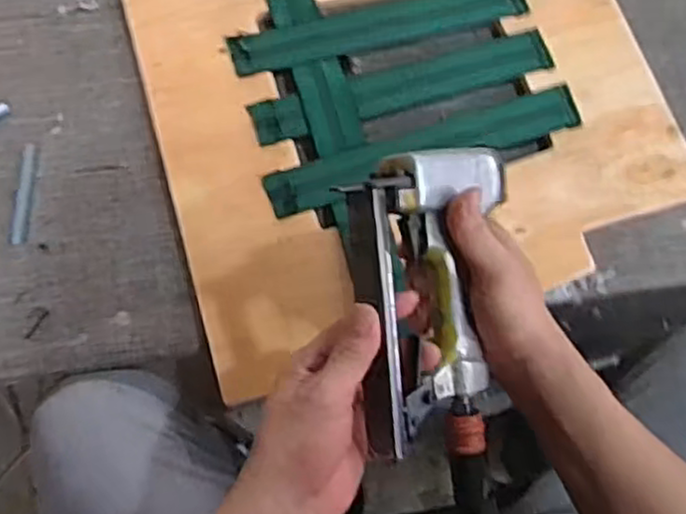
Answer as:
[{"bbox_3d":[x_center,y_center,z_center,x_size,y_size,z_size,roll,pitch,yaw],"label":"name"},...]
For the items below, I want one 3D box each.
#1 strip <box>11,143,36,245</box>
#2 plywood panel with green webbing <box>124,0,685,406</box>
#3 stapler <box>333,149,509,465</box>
[{"bbox_3d":[-0.296,-0.060,0.676,0.013,0.004,0.099,0,71,1],"label":"strip"},{"bbox_3d":[0.054,-0.168,0.697,0.468,0.020,0.461,-16,74,-5],"label":"plywood panel with green webbing"},{"bbox_3d":[0.048,0.032,0.491,0.118,0.048,0.204,-3,95,-36],"label":"stapler"}]

